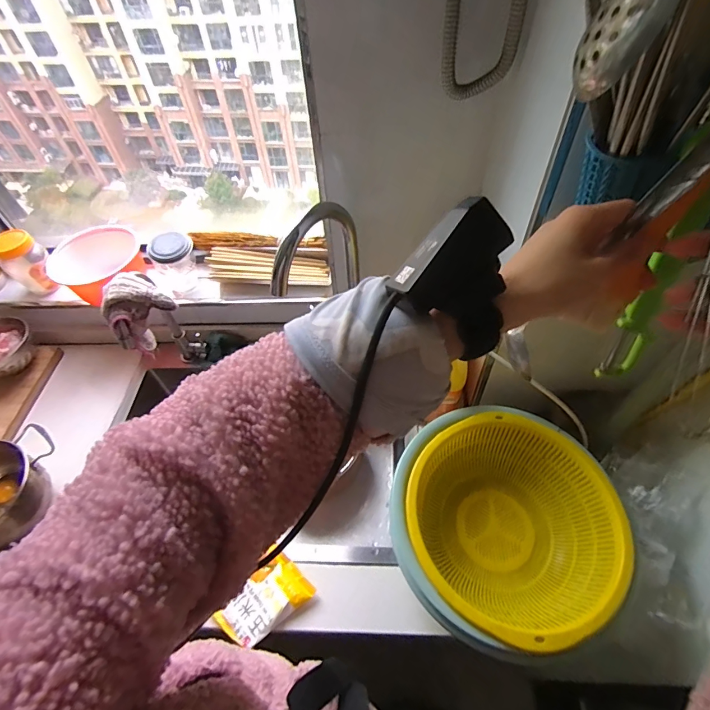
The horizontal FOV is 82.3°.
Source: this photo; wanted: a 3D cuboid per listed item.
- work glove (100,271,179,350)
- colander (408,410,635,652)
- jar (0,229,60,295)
[{"bbox_3d":[-0.373,-0.072,0.690,0.099,0.135,0.100,32,61,25],"label":"work glove"},{"bbox_3d":[0.211,0.234,0.564,0.261,0.112,0.268,-2,52,2],"label":"colander"},{"bbox_3d":[-0.686,-0.185,0.863,0.064,0.131,0.082,35,62,26],"label":"jar"}]

